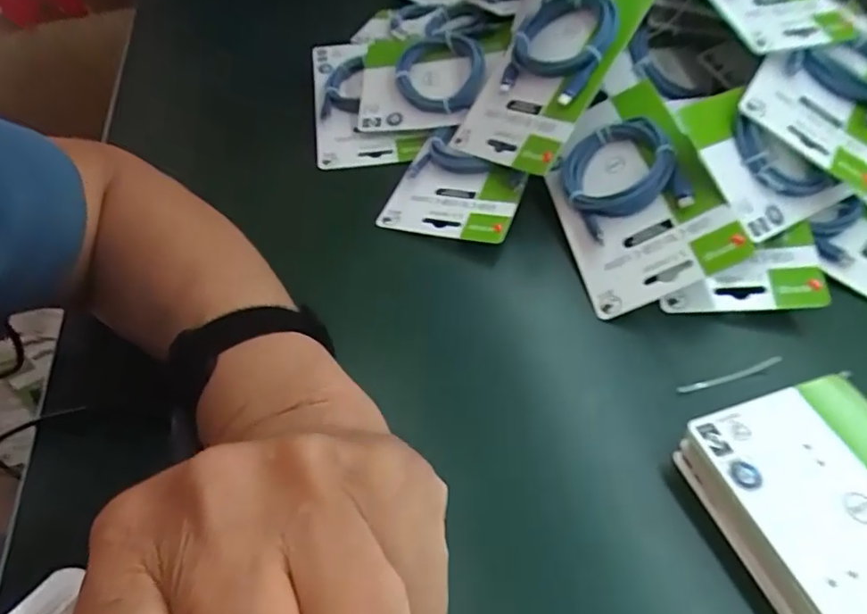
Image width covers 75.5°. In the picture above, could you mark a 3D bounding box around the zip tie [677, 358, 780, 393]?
[{"bbox_3d":[0.177,0.041,0.335,0.069,0.005,0.005,-12,48,-10],"label":"zip tie"}]

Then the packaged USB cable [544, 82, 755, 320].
[{"bbox_3d":[0.134,-0.078,0.391,0.095,0.018,0.161,-27,57,20],"label":"packaged USB cable"}]

